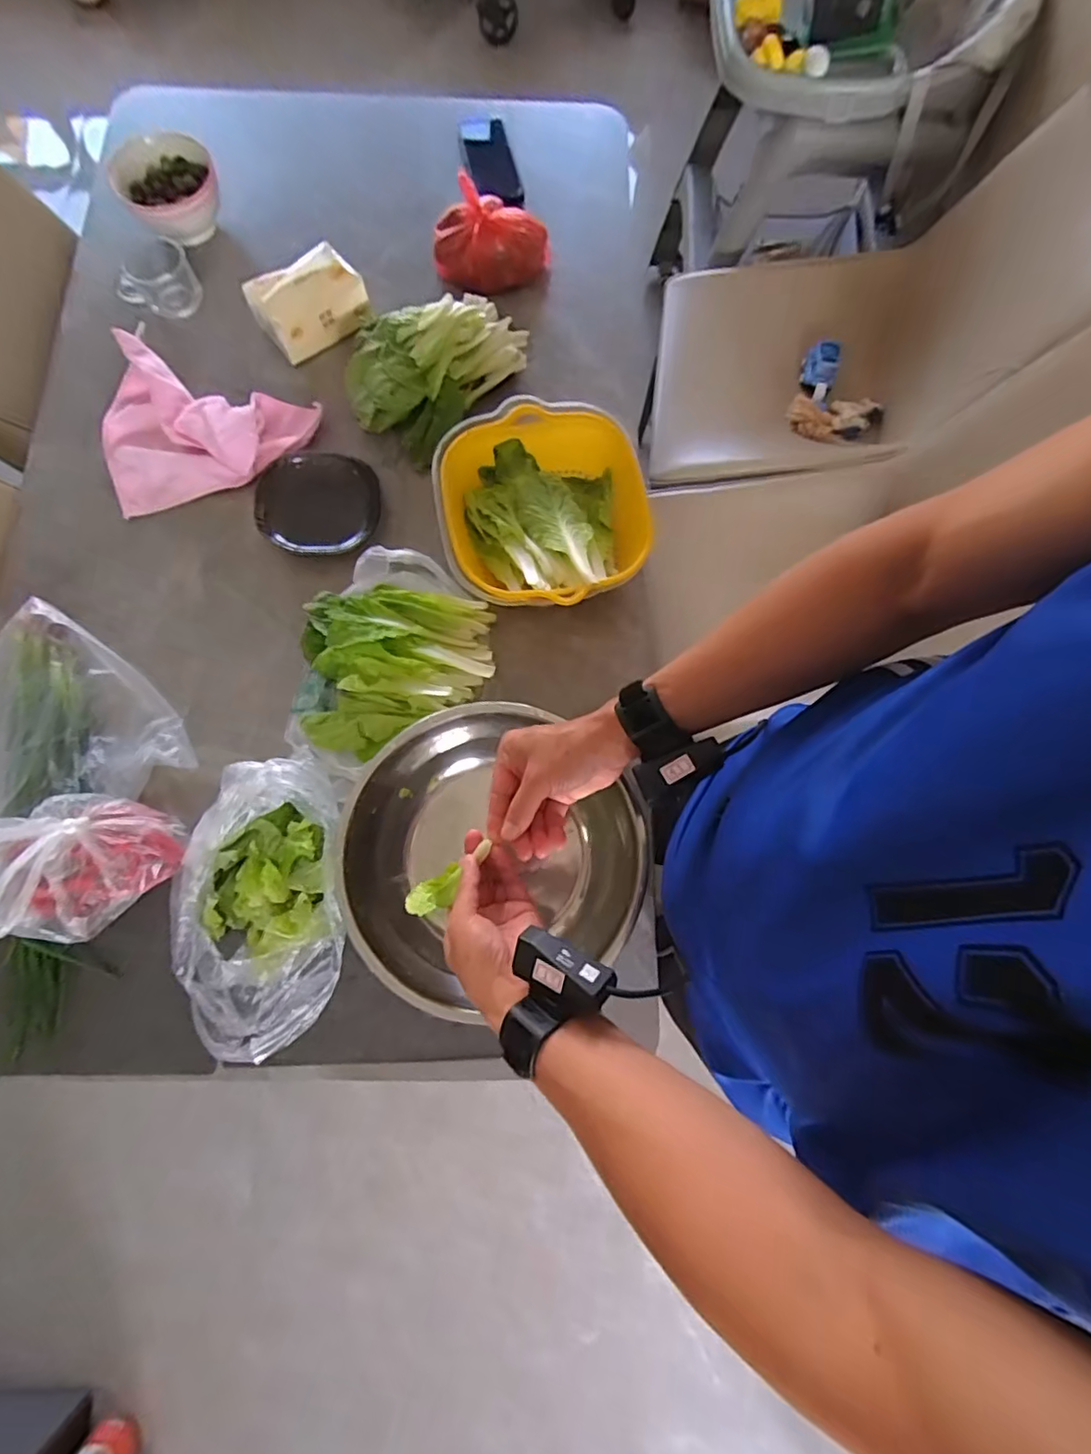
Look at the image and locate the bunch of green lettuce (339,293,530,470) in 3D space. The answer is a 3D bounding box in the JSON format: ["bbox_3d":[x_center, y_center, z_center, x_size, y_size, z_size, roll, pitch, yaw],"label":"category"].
[{"bbox_3d":[-0.146,-0.473,0.756,0.146,0.087,0.236,41,79,7],"label":"bunch of green lettuce"}]

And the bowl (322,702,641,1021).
[{"bbox_3d":[-0.060,0.138,0.627,0.282,0.100,0.290,0,77,-2],"label":"bowl"}]

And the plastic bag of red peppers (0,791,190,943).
[{"bbox_3d":[-0.480,0.134,0.603,0.158,0.085,0.124,-44,82,-10],"label":"plastic bag of red peppers"}]

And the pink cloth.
[{"bbox_3d":[-0.431,-0.392,0.743,0.258,0.059,0.191,-17,78,-5],"label":"pink cloth"}]

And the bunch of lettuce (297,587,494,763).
[{"bbox_3d":[-0.166,-0.075,0.668,0.208,0.060,0.186,-5,77,-3],"label":"bunch of lettuce"}]

